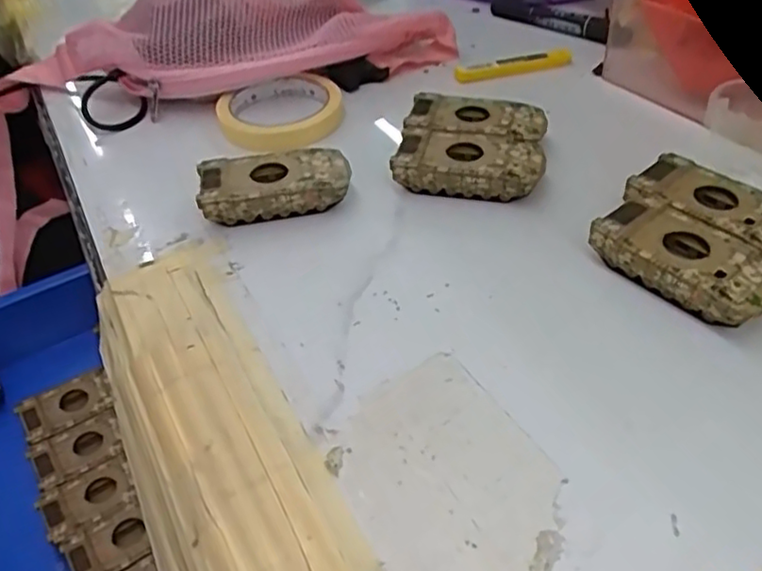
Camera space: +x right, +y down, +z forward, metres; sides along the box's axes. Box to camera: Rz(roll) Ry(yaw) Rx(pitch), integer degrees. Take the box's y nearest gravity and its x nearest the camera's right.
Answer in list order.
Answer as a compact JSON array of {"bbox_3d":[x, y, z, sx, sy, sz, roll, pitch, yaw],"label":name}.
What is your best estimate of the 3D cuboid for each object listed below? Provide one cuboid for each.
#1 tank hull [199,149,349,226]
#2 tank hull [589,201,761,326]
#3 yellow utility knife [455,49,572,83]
[{"bbox_3d":[-0.069,-0.065,0.428,0.094,0.028,0.044,-9,44,-5],"label":"tank hull"},{"bbox_3d":[0.169,-0.011,0.359,0.050,0.029,0.093,-31,50,-25],"label":"tank hull"},{"bbox_3d":[0.115,-0.190,0.556,0.100,0.008,0.016,-10,44,-6],"label":"yellow utility knife"}]

